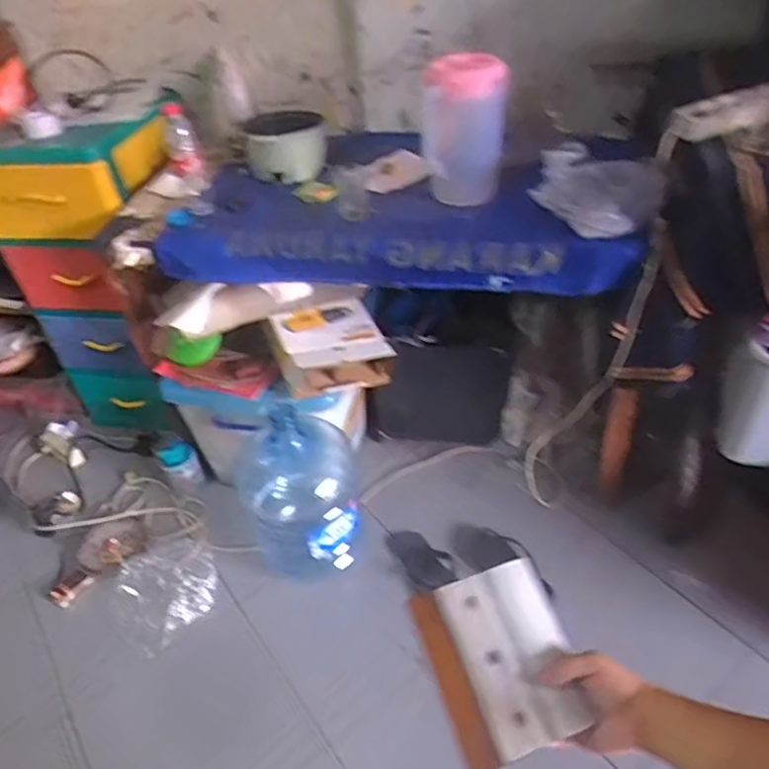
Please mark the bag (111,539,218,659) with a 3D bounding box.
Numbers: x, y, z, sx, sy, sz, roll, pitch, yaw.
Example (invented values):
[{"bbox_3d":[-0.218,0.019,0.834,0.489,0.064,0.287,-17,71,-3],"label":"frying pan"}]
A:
[{"bbox_3d":[-0.522,0.487,1.500,0.204,0.080,0.256,30,52,35],"label":"bag"}]

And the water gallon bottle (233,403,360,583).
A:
[{"bbox_3d":[-0.203,0.248,1.483,0.267,0.468,0.257,-10,40,-5],"label":"water gallon bottle"}]

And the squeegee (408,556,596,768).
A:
[{"bbox_3d":[0.107,0.243,0.563,0.128,0.021,0.147,-15,61,-16],"label":"squeegee"}]

